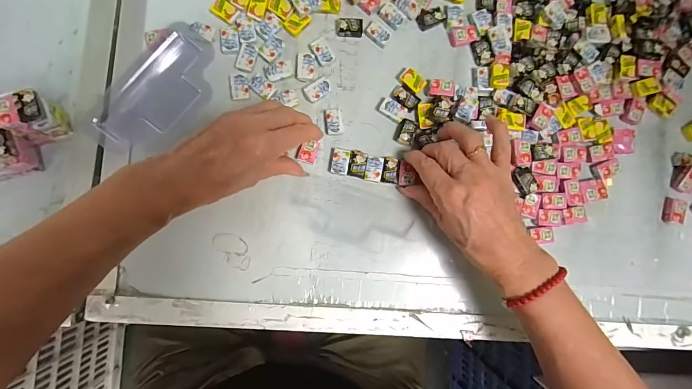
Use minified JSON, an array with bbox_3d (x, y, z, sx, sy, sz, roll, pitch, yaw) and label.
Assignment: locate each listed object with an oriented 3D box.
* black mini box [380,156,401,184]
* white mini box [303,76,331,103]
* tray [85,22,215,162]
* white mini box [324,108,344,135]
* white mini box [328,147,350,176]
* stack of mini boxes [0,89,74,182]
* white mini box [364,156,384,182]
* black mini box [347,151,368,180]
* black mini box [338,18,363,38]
[{"bbox_3d":[0.045,-0.024,0.335,0.017,0.009,0.026,9,86,-3],"label":"black mini box"},{"bbox_3d":[-0.029,-0.107,0.336,0.028,0.008,0.018,-32,89,-5],"label":"white mini box"},{"bbox_3d":[-0.181,-0.097,0.323,0.088,0.015,0.138,35,85,-1],"label":"tray"},{"bbox_3d":[-0.012,-0.073,0.334,0.017,0.009,0.026,-9,87,-4],"label":"white mini box"},{"bbox_3d":[-0.007,-0.033,0.332,0.019,0.010,0.027,9,86,-3],"label":"white mini box"},{"bbox_3d":[-0.314,-0.045,0.298,0.111,0.039,0.059,-20,88,-4],"label":"stack of mini boxes"},{"bbox_3d":[0.028,-0.025,0.334,0.016,0.010,0.025,10,86,-2],"label":"white mini box"},{"bbox_3d":[0.012,-0.030,0.334,0.018,0.010,0.026,9,86,-3],"label":"black mini box"},{"bbox_3d":[0.004,-0.173,0.342,0.026,0.009,0.018,0,86,-3],"label":"black mini box"}]

